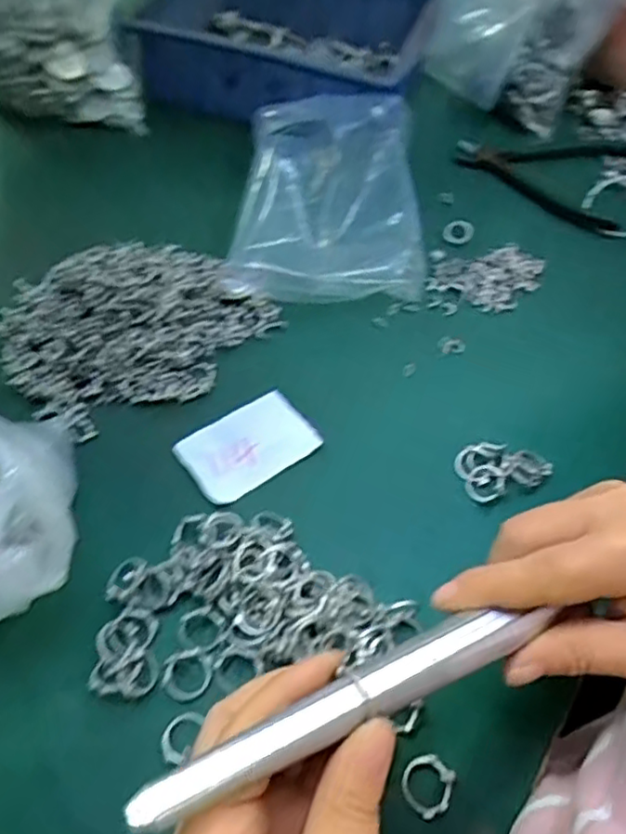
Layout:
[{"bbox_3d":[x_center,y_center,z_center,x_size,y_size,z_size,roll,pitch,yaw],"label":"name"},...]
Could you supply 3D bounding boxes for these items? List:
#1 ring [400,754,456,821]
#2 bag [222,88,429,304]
[{"bbox_3d":[0.051,0.163,0.284,0.022,0.010,0.024,1,56,-2],"label":"ring"},{"bbox_3d":[0.009,-0.163,0.469,0.141,0.062,0.165,2,56,-2],"label":"bag"}]

